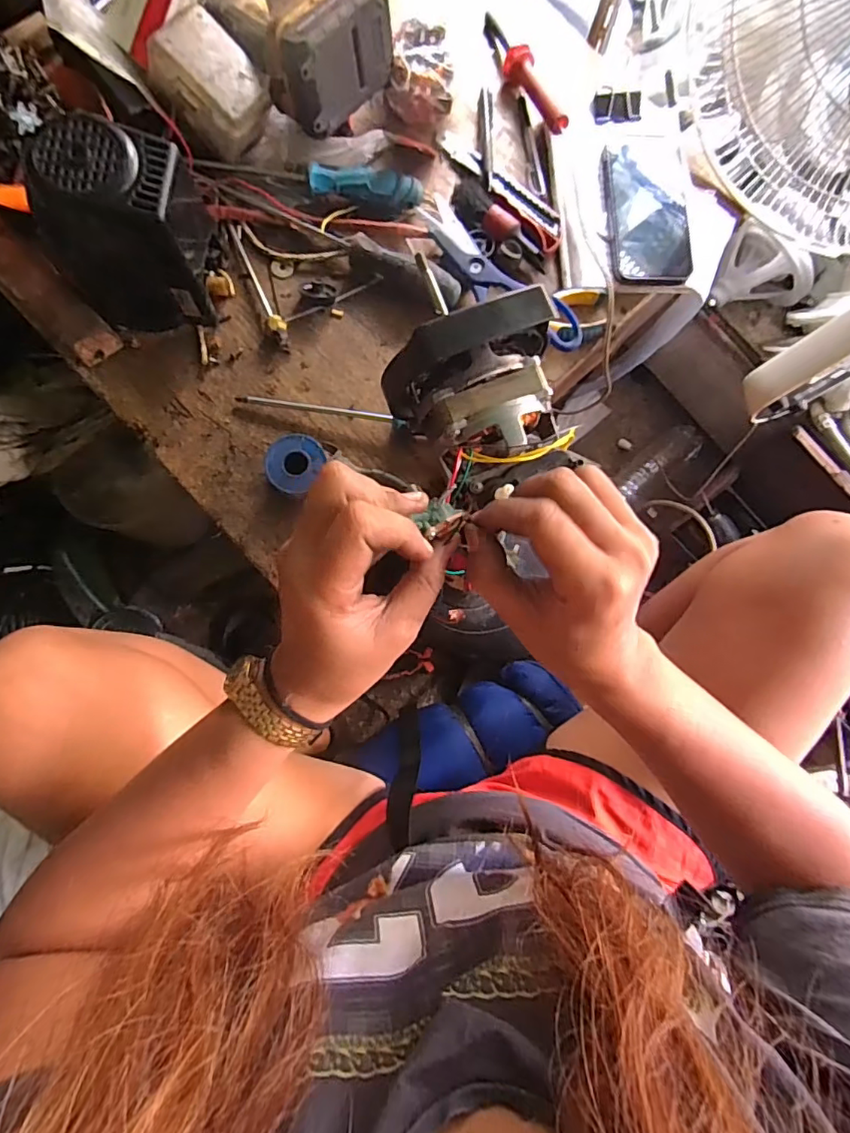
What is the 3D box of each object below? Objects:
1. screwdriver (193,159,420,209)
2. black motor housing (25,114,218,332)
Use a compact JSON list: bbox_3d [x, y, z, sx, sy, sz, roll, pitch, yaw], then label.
[{"bbox_3d":[-0.110,-0.385,0.519,0.216,0.025,0.029,6,81,-4],"label":"screwdriver"},{"bbox_3d":[-0.239,-0.274,0.444,0.114,0.137,0.092,13,81,-3],"label":"black motor housing"}]

